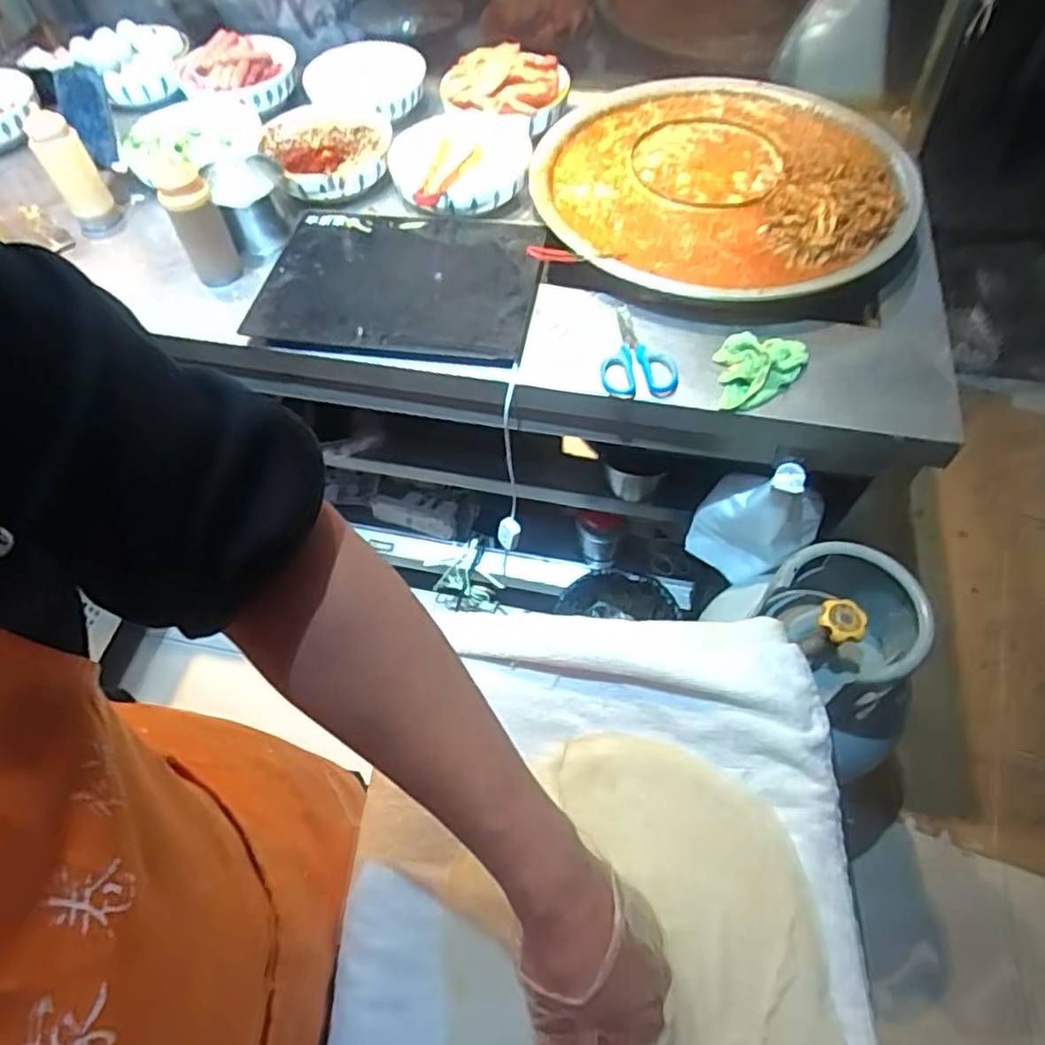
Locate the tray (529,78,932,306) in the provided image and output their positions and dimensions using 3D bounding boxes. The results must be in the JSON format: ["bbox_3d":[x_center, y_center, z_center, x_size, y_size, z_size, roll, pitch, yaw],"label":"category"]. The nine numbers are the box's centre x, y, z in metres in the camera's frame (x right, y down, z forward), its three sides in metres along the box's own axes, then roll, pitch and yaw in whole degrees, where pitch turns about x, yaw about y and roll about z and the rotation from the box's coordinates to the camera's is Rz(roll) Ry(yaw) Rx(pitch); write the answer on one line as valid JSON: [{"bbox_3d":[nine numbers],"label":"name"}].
[{"bbox_3d":[0.327,-0.545,1.080,0.593,0.063,0.578,-6,57,-1],"label":"tray"}]

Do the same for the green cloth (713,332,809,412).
[{"bbox_3d":[0.318,-0.200,0.881,0.118,0.032,0.114,0,58,3],"label":"green cloth"}]

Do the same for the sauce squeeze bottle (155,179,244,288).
[{"bbox_3d":[-0.470,-0.427,0.983,0.069,0.139,0.068,-28,60,-14],"label":"sauce squeeze bottle"}]

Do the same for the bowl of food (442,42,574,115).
[{"bbox_3d":[-0.033,-0.790,1.183,0.224,0.052,0.183,-6,57,-1],"label":"bowl of food"}]

